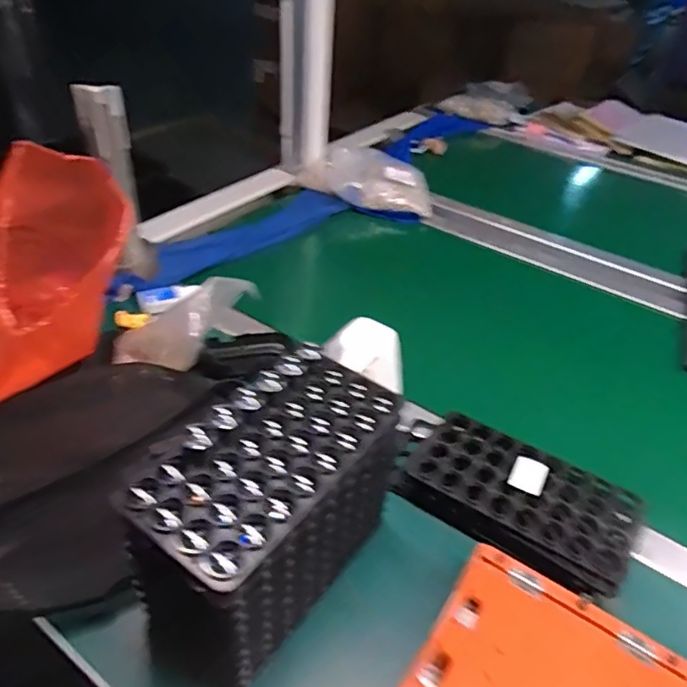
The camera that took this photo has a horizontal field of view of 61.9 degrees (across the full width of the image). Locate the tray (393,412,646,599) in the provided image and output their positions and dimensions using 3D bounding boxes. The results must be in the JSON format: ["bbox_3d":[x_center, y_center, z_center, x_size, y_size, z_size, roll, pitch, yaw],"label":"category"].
[{"bbox_3d":[0.159,0.145,0.535,0.209,0.040,0.118,21,42,20],"label":"tray"}]

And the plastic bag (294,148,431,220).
[{"bbox_3d":[0.037,-0.299,1.063,0.240,0.056,0.172,4,39,0],"label":"plastic bag"}]

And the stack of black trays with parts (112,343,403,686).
[{"bbox_3d":[-0.052,0.127,0.434,0.109,0.163,0.198,24,43,23],"label":"stack of black trays with parts"}]

